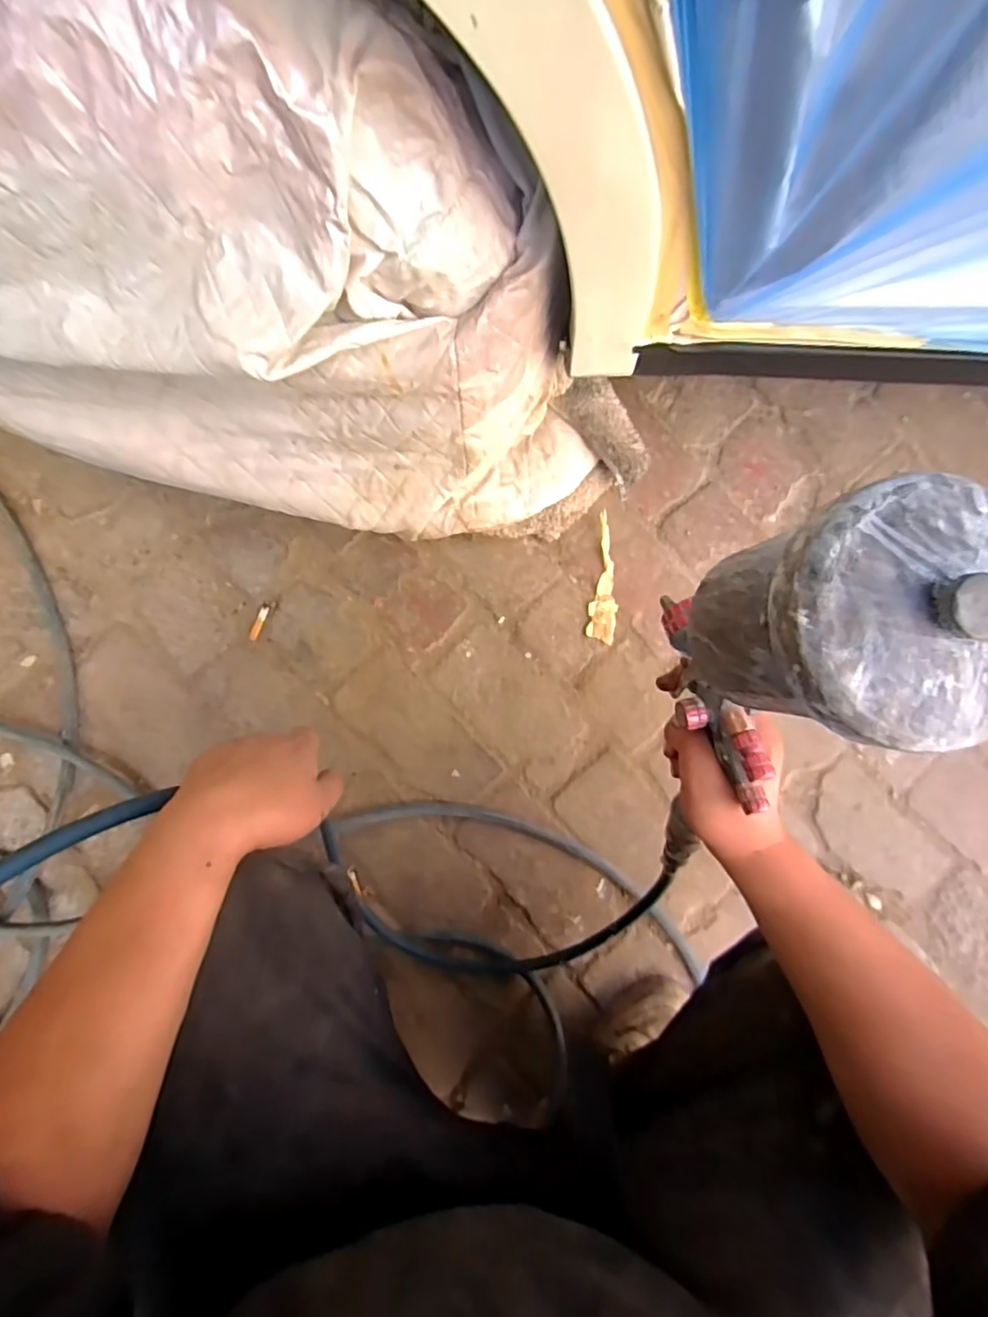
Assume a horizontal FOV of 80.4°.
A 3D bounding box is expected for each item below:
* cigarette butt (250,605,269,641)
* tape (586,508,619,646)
[{"bbox_3d":[-0.318,-0.049,0.793,0.013,0.004,0.052,22,85,2],"label":"cigarette butt"},{"bbox_3d":[0.153,-0.107,0.789,0.038,0.025,0.170,6,85,1],"label":"tape"}]

